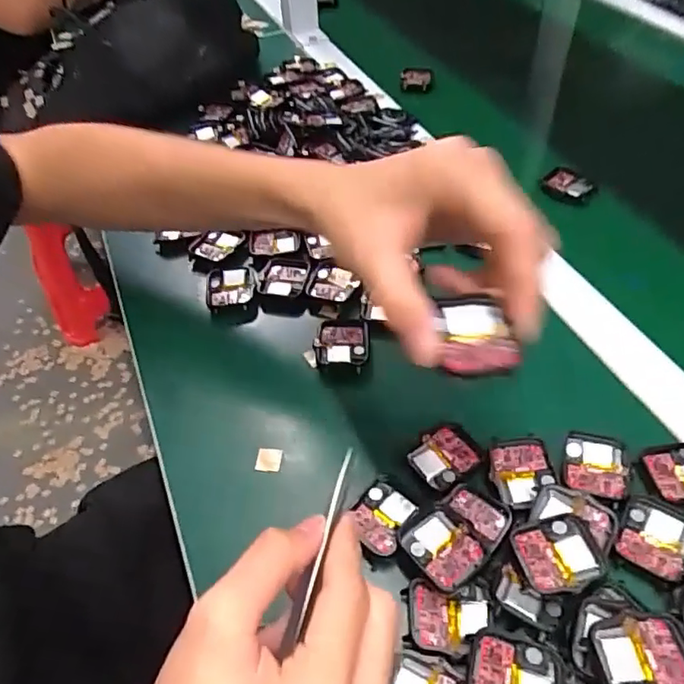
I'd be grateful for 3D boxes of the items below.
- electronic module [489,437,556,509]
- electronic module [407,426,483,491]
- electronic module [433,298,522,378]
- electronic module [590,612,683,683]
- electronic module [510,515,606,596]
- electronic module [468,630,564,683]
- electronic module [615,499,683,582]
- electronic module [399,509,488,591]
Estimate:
[{"bbox_3d":[0.105,0.076,0.345,0.035,0.011,0.041,-2,48,1],"label":"electronic module"},{"bbox_3d":[0.063,0.069,0.360,0.038,0.008,0.033,-27,52,-21],"label":"electronic module"},{"bbox_3d":[0.059,-0.002,0.261,0.032,0.006,0.040,-4,48,-1],"label":"electronic module"},{"bbox_3d":[0.136,0.143,0.265,0.041,0.006,0.036,-6,48,-3],"label":"electronic module"},{"bbox_3d":[0.113,0.111,0.309,0.042,0.011,0.037,-12,48,-8],"label":"electronic module"},{"bbox_3d":[0.079,0.154,0.270,0.042,0.009,0.038,9,49,10],"label":"electronic module"},{"bbox_3d":[0.168,0.105,0.319,0.035,0.005,0.039,26,54,23],"label":"electronic module"},{"bbox_3d":[0.053,0.108,0.314,0.034,0.004,0.040,-31,54,-24],"label":"electronic module"}]

